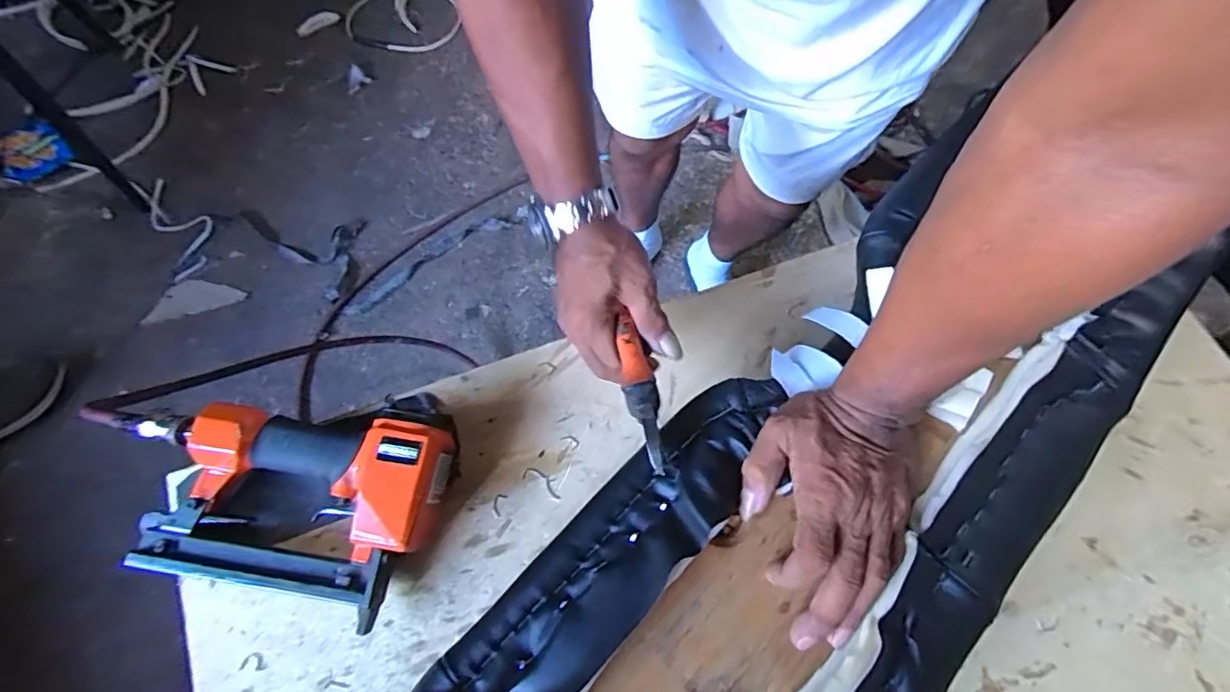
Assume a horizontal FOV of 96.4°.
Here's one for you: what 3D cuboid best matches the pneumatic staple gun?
[{"bbox_3d":[-0.263,0.108,0.438,0.245,0.061,0.168,11,69,1],"label":"pneumatic staple gun"}]

